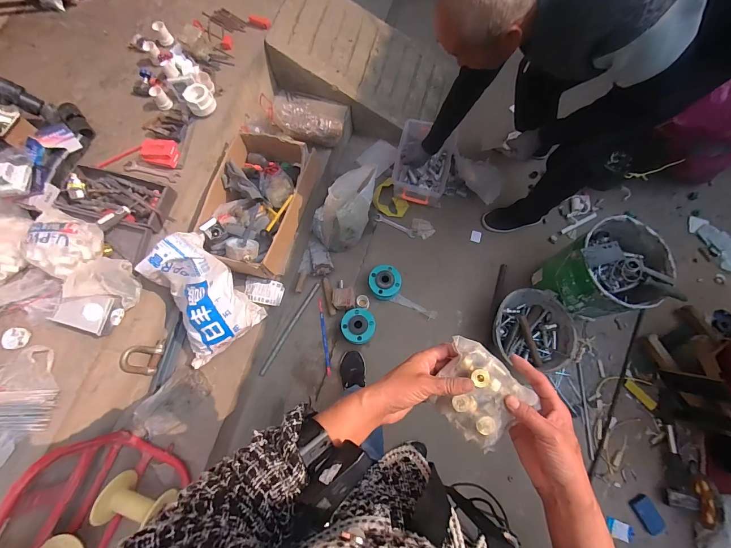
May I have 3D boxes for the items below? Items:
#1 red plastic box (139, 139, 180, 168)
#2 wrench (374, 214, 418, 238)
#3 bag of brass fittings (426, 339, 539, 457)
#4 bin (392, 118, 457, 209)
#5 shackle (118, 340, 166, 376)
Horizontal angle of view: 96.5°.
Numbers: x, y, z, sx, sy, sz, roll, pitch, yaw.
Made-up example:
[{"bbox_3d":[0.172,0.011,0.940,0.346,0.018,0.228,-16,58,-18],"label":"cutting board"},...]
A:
[{"bbox_3d":[-0.670,-0.393,1.068,0.101,0.052,0.079,9,76,2],"label":"red plastic box"},{"bbox_3d":[0.130,-0.208,1.413,0.190,0.005,0.041,25,77,6],"label":"wrench"},{"bbox_3d":[0.135,0.143,0.396,0.114,0.029,0.093,43,80,9],"label":"bag of brass fittings"},{"bbox_3d":[0.243,-0.454,1.403,0.230,0.154,0.323,13,76,3],"label":"bin"},{"bbox_3d":[-0.711,0.259,1.043,0.033,0.122,0.112,6,72,25],"label":"shackle"}]

